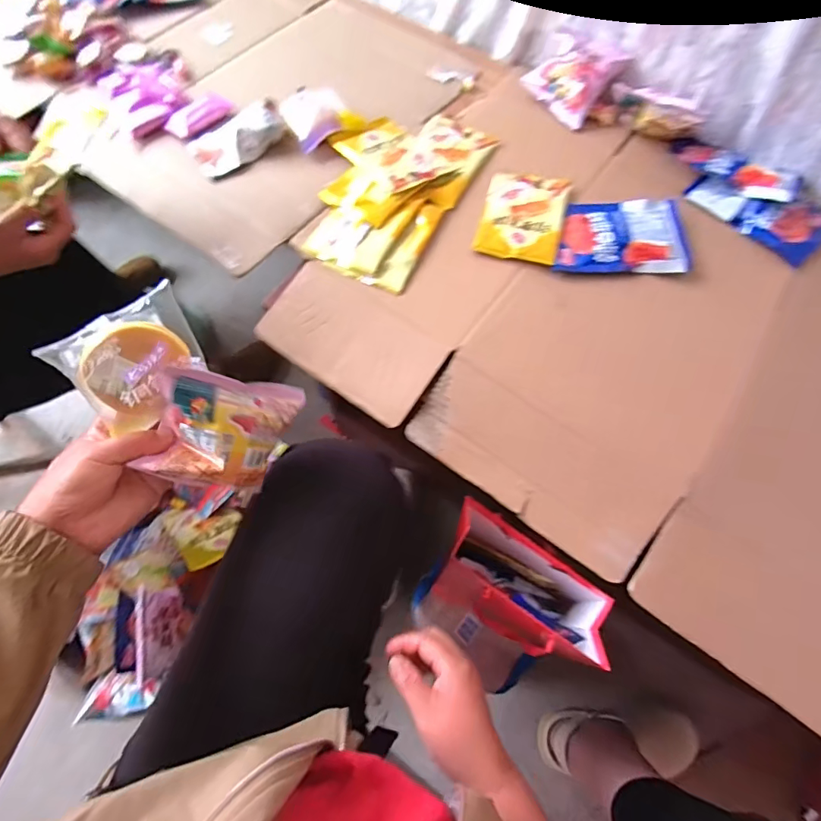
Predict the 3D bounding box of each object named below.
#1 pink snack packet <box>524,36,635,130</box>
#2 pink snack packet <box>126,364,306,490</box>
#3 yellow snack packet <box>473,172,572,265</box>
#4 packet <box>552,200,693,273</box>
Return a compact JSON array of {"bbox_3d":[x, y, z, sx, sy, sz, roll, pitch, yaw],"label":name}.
[{"bbox_3d":[0.237,-0.493,0.684,0.116,0.045,0.108,45,108,23],"label":"pink snack packet"},{"bbox_3d":[-0.152,0.016,0.389,0.104,0.036,0.095,18,86,-36],"label":"pink snack packet"},{"bbox_3d":[0.150,-0.260,0.609,0.104,0.009,0.152,15,69,5],"label":"yellow snack packet"},{"bbox_3d":[0.265,-0.226,0.591,0.159,0.024,0.109,1,68,0],"label":"packet"}]

